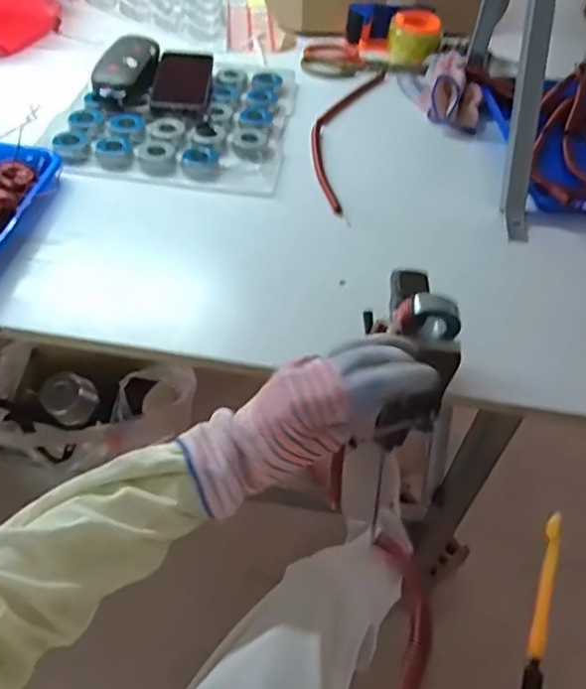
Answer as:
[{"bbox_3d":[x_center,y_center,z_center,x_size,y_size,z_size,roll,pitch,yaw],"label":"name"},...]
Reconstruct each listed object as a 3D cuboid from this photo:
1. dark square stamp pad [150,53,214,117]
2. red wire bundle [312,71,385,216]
[{"bbox_3d":[-0.154,-0.368,0.865,0.078,0.020,0.139,3,48,-2],"label":"dark square stamp pad"},{"bbox_3d":[0.066,-0.294,0.853,0.071,0.011,0.359,6,50,14],"label":"red wire bundle"}]

